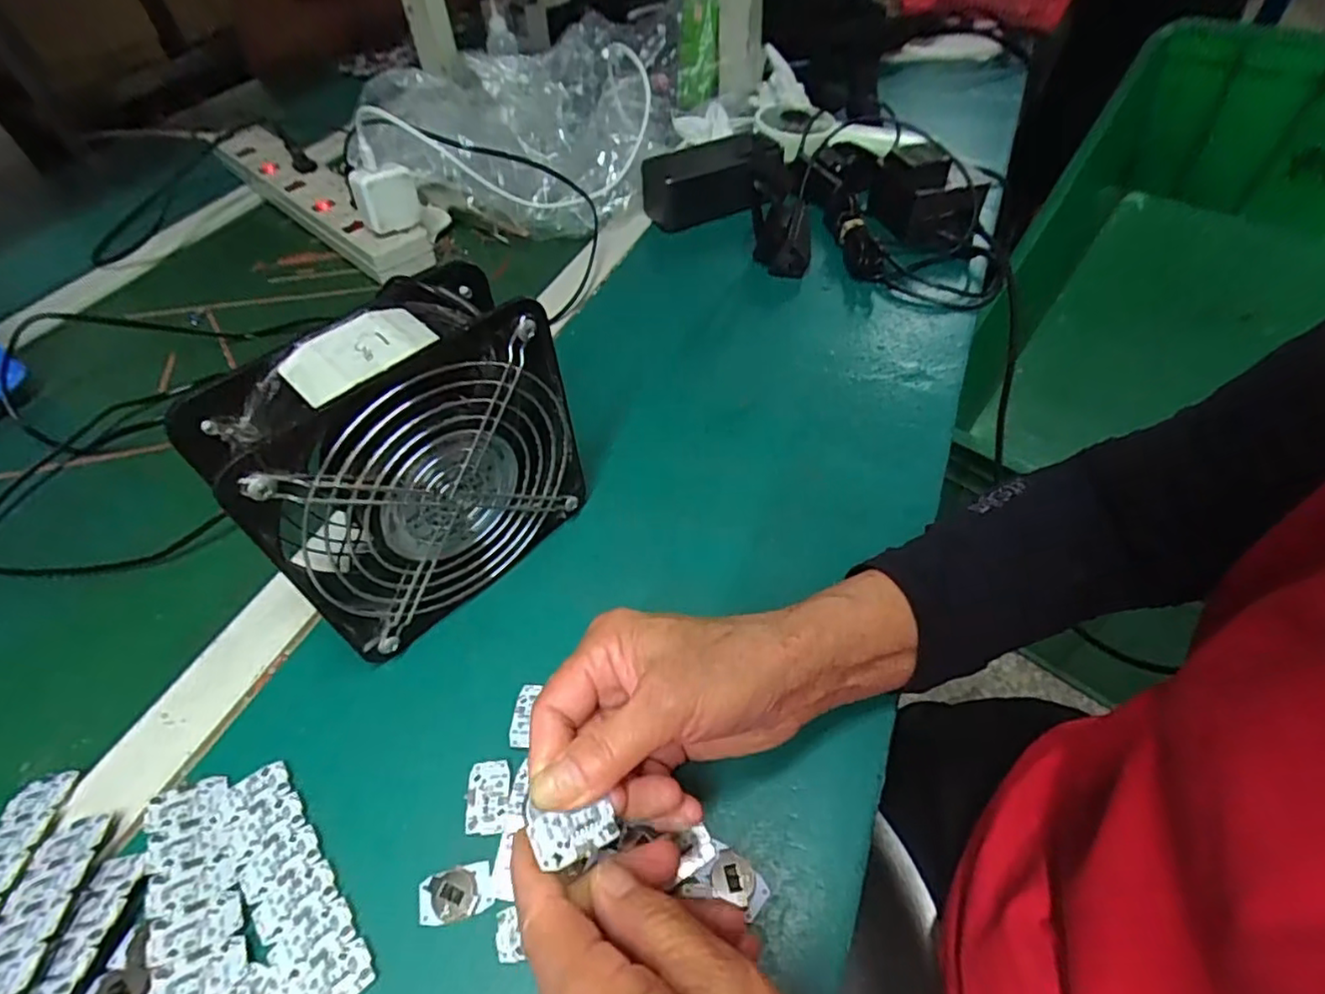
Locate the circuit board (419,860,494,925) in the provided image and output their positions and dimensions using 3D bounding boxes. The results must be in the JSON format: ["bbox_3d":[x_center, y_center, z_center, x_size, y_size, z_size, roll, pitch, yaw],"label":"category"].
[{"bbox_3d":[-0.084,0.159,0.256,0.029,0.004,0.019,-14,50,-7],"label":"circuit board"}]

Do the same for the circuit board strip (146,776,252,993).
[{"bbox_3d":[-0.186,0.162,0.253,0.030,0.004,0.106,-12,44,-31],"label":"circuit board strip"}]

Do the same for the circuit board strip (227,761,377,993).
[{"bbox_3d":[-0.154,0.159,0.262,0.029,0.006,0.106,-35,55,-23],"label":"circuit board strip"}]

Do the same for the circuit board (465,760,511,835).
[{"bbox_3d":[-0.076,0.132,0.279,0.018,0.004,0.029,-5,49,1],"label":"circuit board"}]

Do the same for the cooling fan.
[{"bbox_3d":[-0.114,-0.013,0.309,0.056,0.155,0.145,32,59,28],"label":"cooling fan"}]

